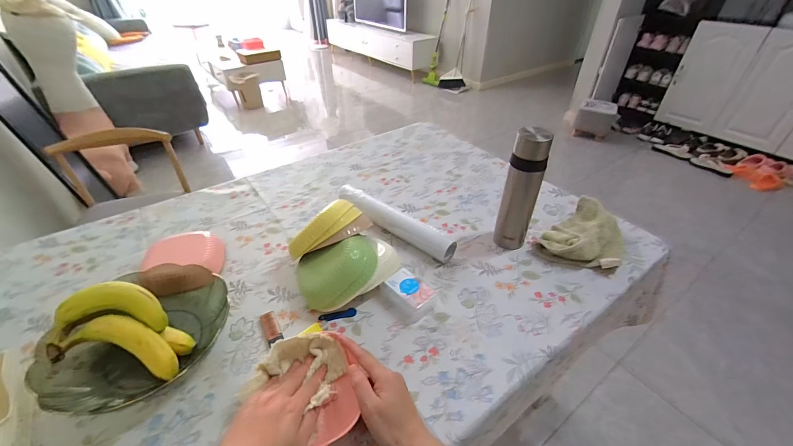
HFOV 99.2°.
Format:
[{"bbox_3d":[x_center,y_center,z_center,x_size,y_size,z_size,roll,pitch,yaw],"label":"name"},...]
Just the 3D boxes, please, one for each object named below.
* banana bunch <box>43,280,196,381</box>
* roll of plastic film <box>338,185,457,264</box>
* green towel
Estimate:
[{"bbox_3d":[-0.380,0.155,0.475,0.182,0.061,0.110,26,41,-1],"label":"banana bunch"},{"bbox_3d":[-0.011,-0.002,0.710,0.287,0.054,0.041,25,45,29],"label":"roll of plastic film"},{"bbox_3d":[0.389,0.024,0.686,0.138,0.043,0.206,29,47,32],"label":"green towel"}]

